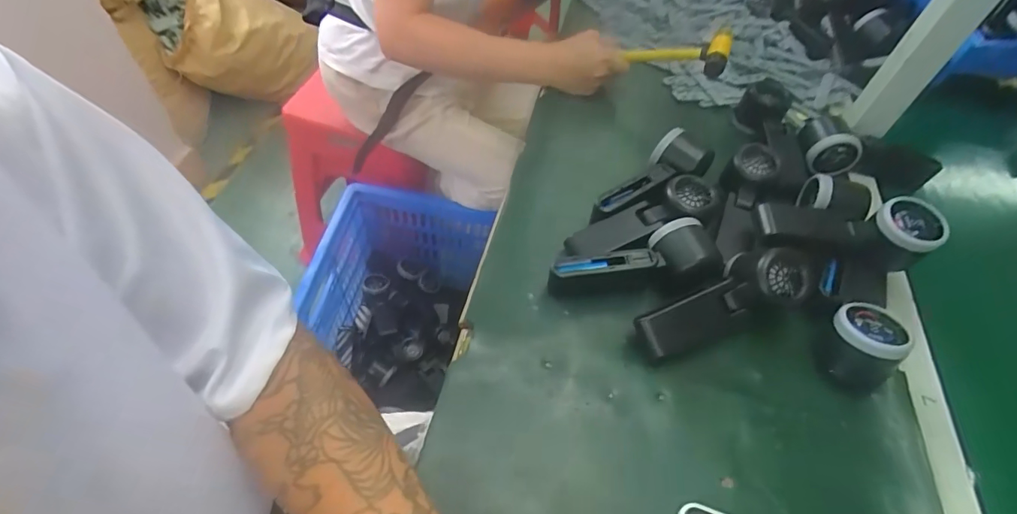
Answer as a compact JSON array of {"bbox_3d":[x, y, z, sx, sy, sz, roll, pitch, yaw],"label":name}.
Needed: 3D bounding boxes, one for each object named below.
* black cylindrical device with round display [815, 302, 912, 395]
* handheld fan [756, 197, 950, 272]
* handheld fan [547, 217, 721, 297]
[{"bbox_3d":[0.312,0.078,0.430,0.059,0.053,0.063,2,54,-3],"label":"black cylindrical device with round display"},{"bbox_3d":[0.324,-0.025,0.474,0.161,0.048,0.055,5,51,-3],"label":"handheld fan"},{"bbox_3d":[0.120,0.000,0.470,0.167,0.044,0.054,-4,55,-6],"label":"handheld fan"}]

